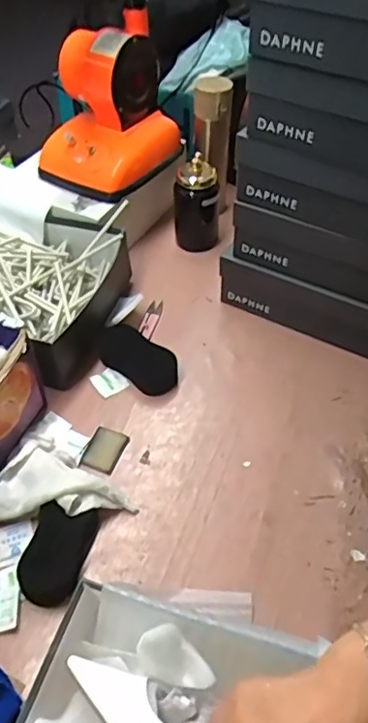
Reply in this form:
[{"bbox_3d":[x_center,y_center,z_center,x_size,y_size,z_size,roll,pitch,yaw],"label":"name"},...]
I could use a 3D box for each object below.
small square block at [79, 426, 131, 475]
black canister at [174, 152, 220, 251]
[{"bbox_3d":[-0.104,0.115,0.737,0.046,0.007,0.060,18,51,15],"label":"small square block"},{"bbox_3d":[0.021,-0.267,0.966,0.074,0.149,0.058,5,49,4],"label":"black canister"}]

